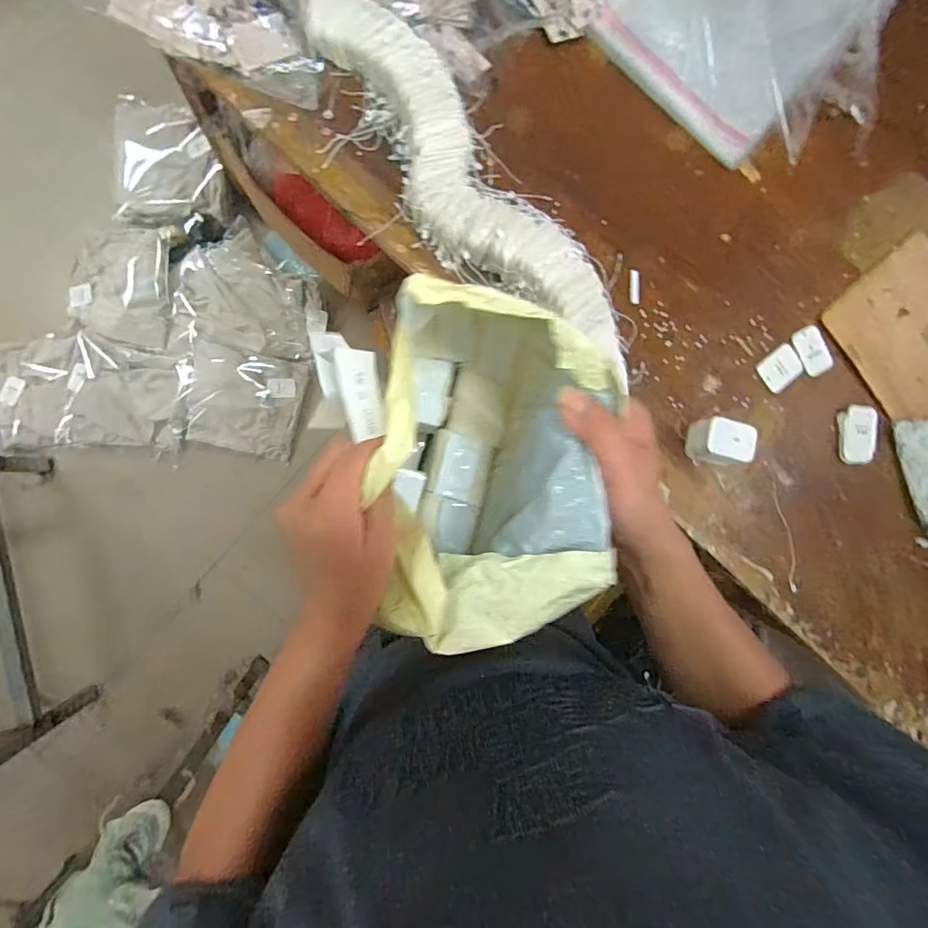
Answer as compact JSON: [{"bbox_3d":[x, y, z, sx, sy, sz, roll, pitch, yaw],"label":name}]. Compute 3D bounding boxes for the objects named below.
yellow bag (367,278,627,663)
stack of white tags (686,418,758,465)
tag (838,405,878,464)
[{"bbox_3d":[0.006,-0.004,0.339,0.144,0.140,0.223,-1,89,-6],"label":"yellow bag"},{"bbox_3d":[0.360,-0.030,0.690,0.074,0.058,0.057,13,86,-9],"label":"stack of white tags"},{"bbox_3d":[0.607,-0.046,0.755,0.061,0.008,0.089,4,87,-9],"label":"tag"}]

